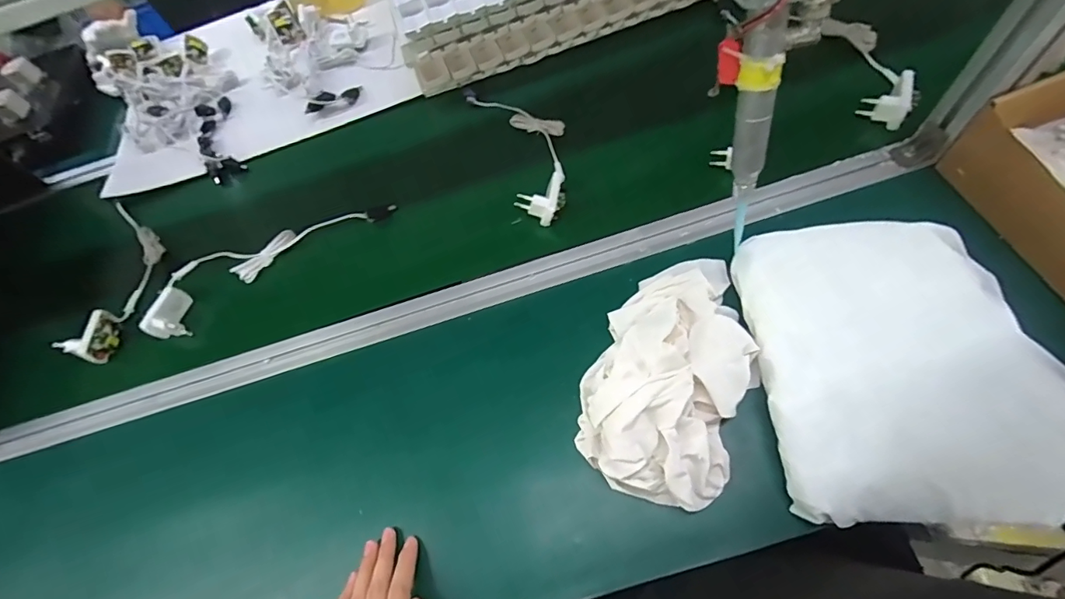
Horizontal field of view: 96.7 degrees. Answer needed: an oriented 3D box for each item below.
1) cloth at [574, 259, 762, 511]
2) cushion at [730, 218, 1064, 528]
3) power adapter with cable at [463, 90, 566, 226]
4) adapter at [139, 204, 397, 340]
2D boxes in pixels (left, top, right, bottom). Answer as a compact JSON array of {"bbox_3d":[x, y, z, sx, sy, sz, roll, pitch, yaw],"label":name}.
[{"bbox_3d":[0.132,0.059,0.447,0.147,0.073,0.235,16,59,15],"label":"cloth"},{"bbox_3d":[0.316,0.055,0.423,0.218,0.050,0.259,-5,66,12],"label":"cushion"},{"bbox_3d":[-0.005,-0.204,0.639,0.100,0.043,0.273,-18,56,-8],"label":"power adapter with cable"},{"bbox_3d":[-0.341,-0.060,0.619,0.324,0.029,0.070,-30,59,-15],"label":"adapter"}]

